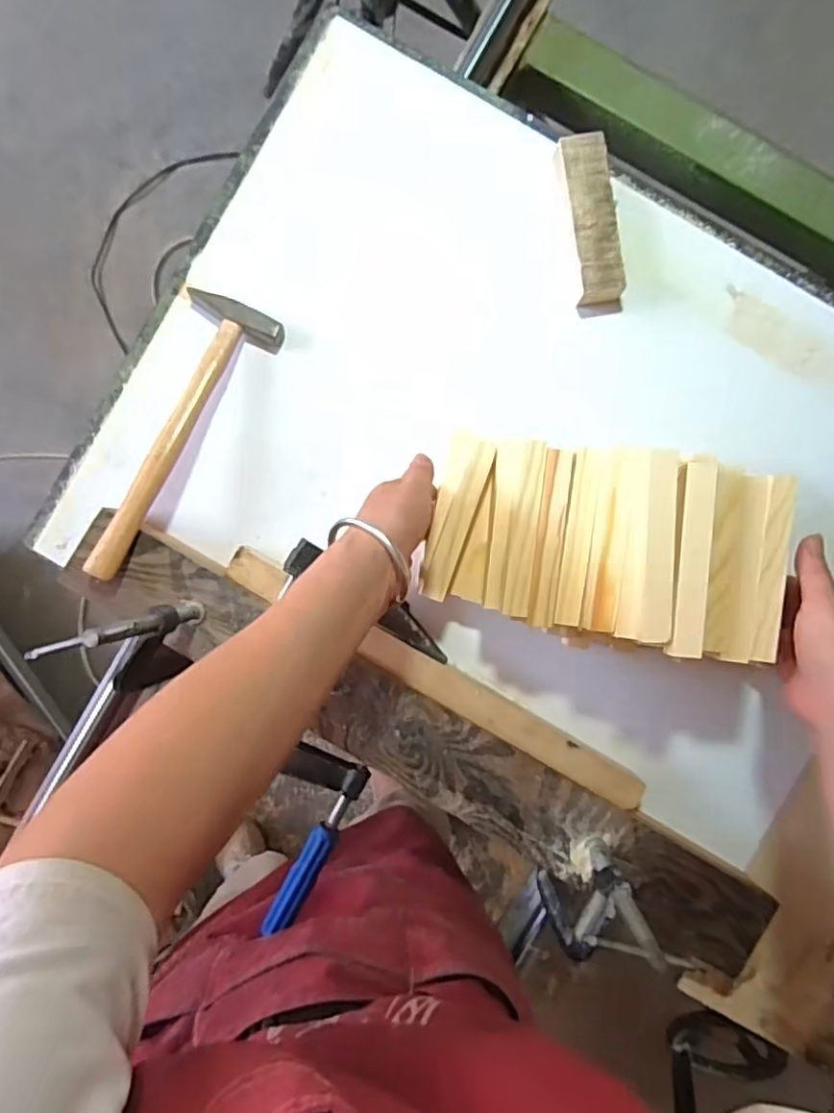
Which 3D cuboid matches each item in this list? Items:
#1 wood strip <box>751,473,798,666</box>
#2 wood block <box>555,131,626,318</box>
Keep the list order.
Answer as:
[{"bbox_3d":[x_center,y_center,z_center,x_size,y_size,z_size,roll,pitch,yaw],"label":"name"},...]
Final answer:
[{"bbox_3d":[0.269,0.010,0.469,0.021,0.006,0.139,6,91,-2],"label":"wood strip"},{"bbox_3d":[0.161,-0.304,0.573,0.042,0.032,0.150,-11,91,0],"label":"wood block"}]

